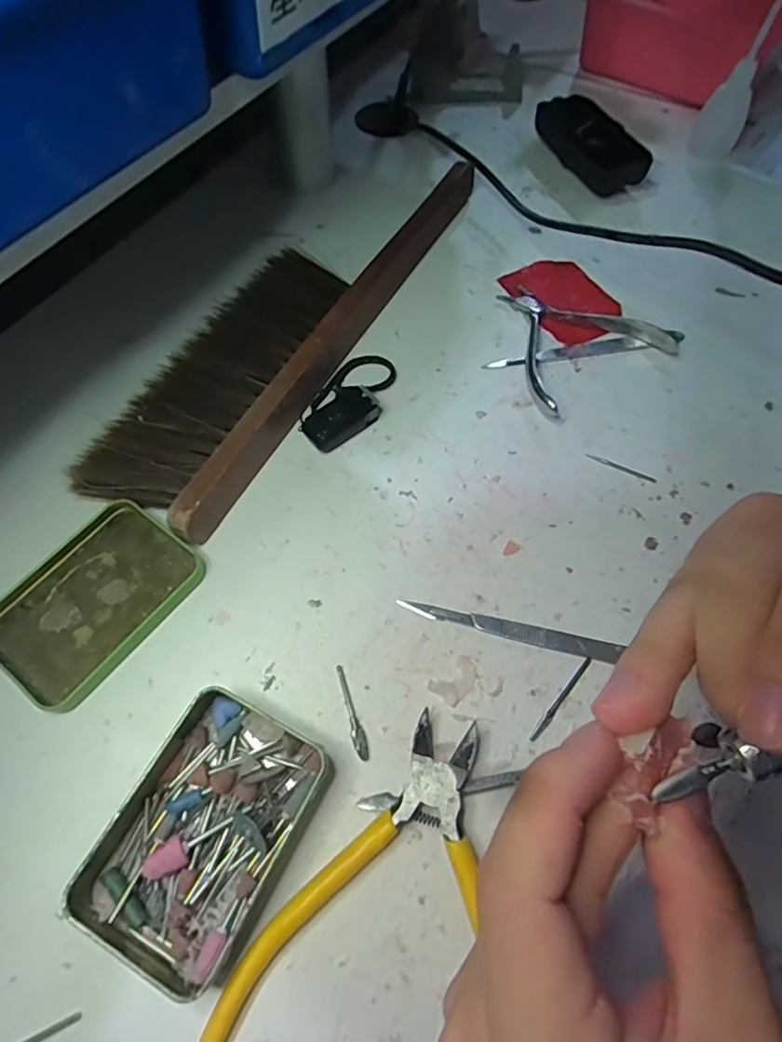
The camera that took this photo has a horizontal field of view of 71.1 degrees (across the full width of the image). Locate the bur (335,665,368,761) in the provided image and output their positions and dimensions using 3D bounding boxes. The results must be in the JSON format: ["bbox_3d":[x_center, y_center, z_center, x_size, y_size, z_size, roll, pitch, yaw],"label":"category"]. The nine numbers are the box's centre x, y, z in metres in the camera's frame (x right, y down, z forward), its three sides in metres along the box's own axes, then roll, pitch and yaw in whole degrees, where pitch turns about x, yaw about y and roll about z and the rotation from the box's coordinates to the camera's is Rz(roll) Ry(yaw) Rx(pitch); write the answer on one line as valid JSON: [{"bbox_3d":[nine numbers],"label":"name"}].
[{"bbox_3d":[-0.018,0.089,0.257,0.006,0.004,0.044,-15,63,-8],"label":"bur"}]

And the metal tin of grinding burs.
[{"bbox_3d":[-0.079,0.126,0.227,0.071,0.021,0.098,26,65,13],"label":"metal tin of grinding burs"}]

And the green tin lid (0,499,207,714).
[{"bbox_3d":[-0.154,0.038,0.282,0.076,0.008,0.099,34,67,16],"label":"green tin lid"}]

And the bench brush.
[{"bbox_3d":[-0.056,-0.146,0.368,0.092,0.029,0.356,25,65,13],"label":"bench brush"}]

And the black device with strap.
[{"bbox_3d":[-0.026,-0.076,0.339,0.039,0.016,0.079,26,65,13],"label":"black device with strap"}]

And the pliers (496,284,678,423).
[{"bbox_3d":[0.115,-0.127,0.363,0.109,0.017,0.105,-29,66,-14],"label":"pliers"}]

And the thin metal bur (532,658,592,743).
[{"bbox_3d":[0.081,0.084,0.259,0.004,0.004,0.049,37,68,18],"label":"thin metal bur"}]

